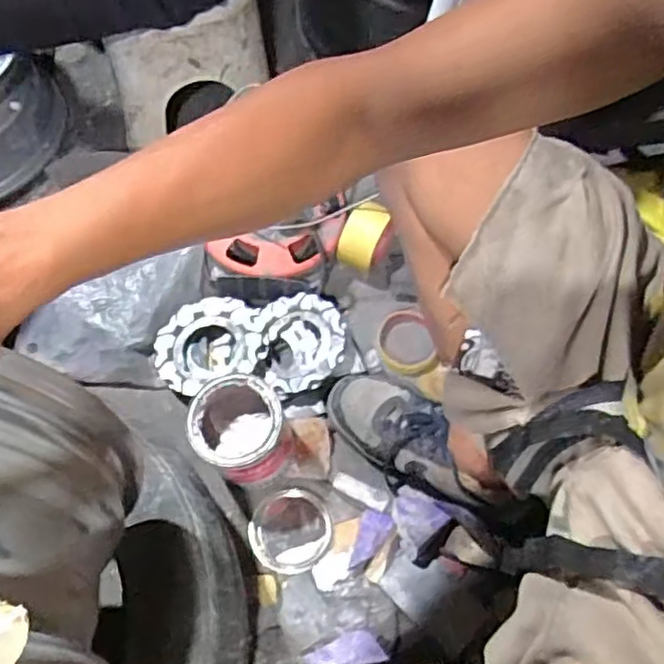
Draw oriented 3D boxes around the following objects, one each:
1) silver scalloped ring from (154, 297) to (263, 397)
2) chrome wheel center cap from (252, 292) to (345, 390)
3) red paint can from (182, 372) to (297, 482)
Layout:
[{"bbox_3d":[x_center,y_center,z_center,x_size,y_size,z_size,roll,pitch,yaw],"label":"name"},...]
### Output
[{"bbox_3d":[-0.167,0.017,0.899,0.145,0.026,0.126,-16,64,-10],"label":"silver scalloped ring"},{"bbox_3d":[-0.042,0.015,0.904,0.125,0.040,0.141,-9,60,15],"label":"chrome wheel center cap"},{"bbox_3d":[-0.110,0.120,0.788,0.106,0.110,0.103,1,62,-1],"label":"red paint can"}]

